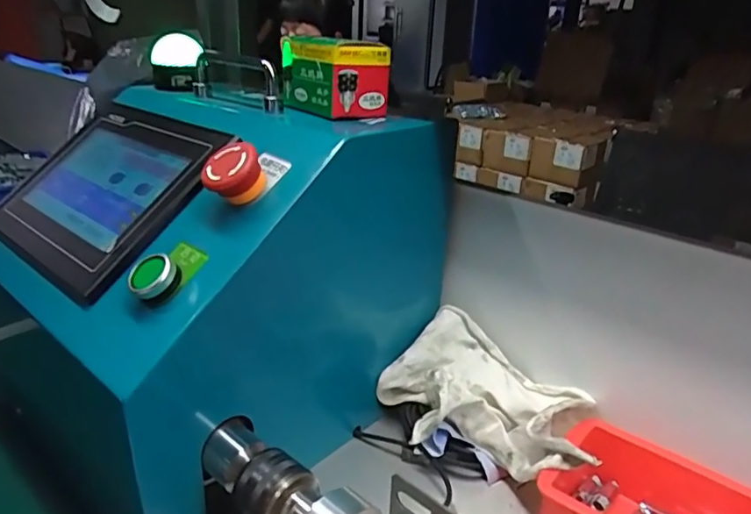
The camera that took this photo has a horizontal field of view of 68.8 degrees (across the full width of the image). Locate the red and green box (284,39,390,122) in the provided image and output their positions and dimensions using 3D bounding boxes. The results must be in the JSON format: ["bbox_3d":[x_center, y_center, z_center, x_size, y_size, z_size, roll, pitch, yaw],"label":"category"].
[{"bbox_3d":[-0.033,-0.140,0.426,0.057,0.055,0.072,-19,32,-40],"label":"red and green box"}]

